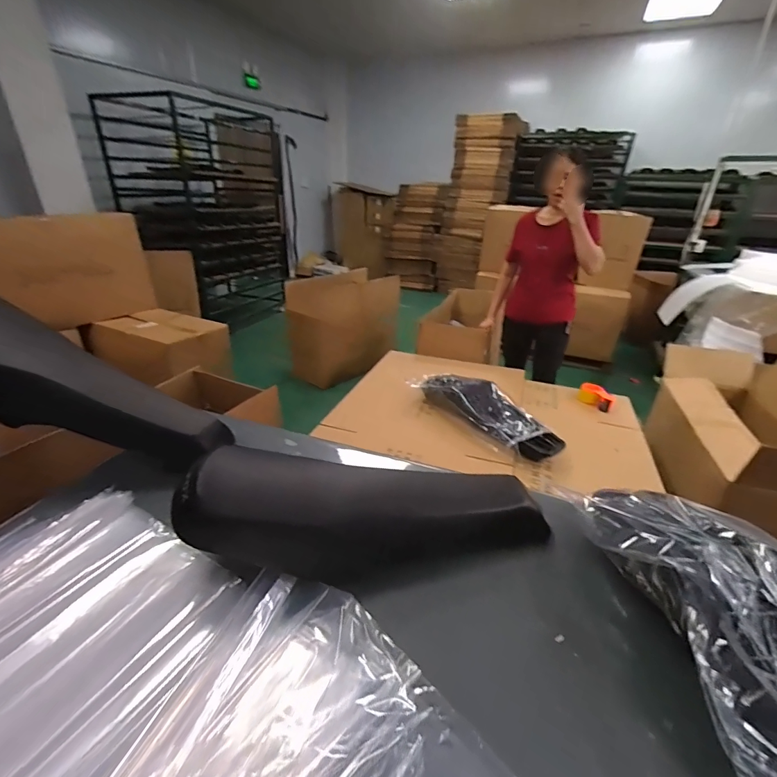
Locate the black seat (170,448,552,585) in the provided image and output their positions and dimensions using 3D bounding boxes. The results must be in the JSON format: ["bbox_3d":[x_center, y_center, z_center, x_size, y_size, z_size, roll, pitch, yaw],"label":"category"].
[{"bbox_3d":[-0.025,0.220,0.680,0.590,0.173,0.141,7,25,-16],"label":"black seat"}]

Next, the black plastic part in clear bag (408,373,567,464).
[{"bbox_3d":[0.339,0.069,1.455,0.202,0.128,0.623,-19,34,-33],"label":"black plastic part in clear bag"}]

